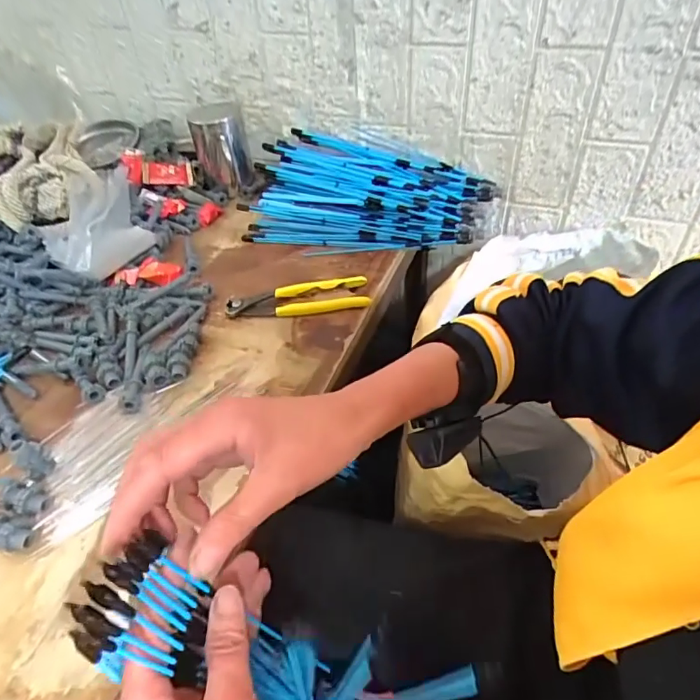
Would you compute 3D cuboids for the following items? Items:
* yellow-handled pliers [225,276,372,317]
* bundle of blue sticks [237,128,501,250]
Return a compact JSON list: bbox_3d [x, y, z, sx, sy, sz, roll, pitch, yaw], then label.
[{"bbox_3d":[-0.061,-0.064,0.574,0.163,0.019,0.049,-5,44,-1],"label":"yellow-handled pliers"},{"bbox_3d":[0.031,-0.219,0.682,0.324,0.069,0.192,7,45,11],"label":"bundle of blue sticks"}]

